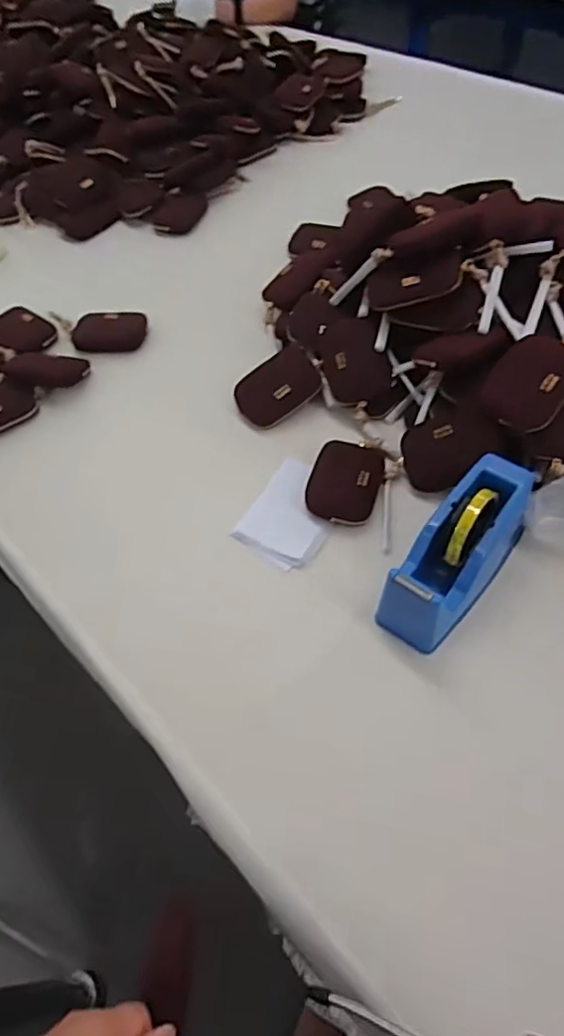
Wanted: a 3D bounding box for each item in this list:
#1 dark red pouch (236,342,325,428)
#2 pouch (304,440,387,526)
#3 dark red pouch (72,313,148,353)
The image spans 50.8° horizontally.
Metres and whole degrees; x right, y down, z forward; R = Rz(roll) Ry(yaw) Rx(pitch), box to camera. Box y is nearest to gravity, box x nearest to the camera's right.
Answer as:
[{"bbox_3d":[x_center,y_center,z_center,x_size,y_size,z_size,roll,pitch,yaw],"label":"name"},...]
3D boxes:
[{"bbox_3d":[-0.009,-0.182,0.814,0.122,0.015,0.087,-39,69,-4],"label":"dark red pouch"},{"bbox_3d":[0.077,-0.044,0.725,0.083,0.019,0.113,13,58,15],"label":"pouch"},{"bbox_3d":[-0.276,-0.299,0.950,0.116,0.016,0.085,5,56,10],"label":"dark red pouch"}]

